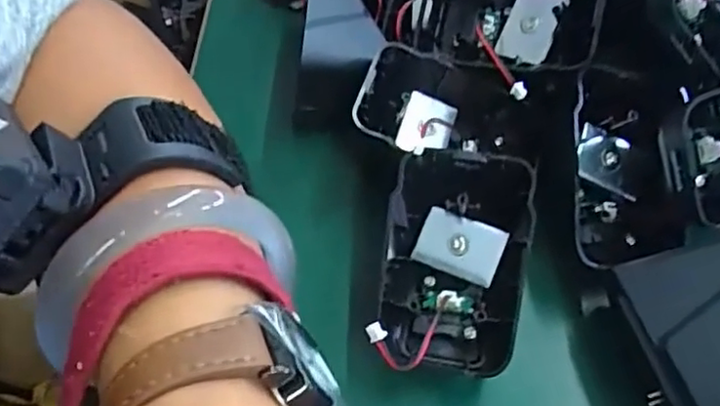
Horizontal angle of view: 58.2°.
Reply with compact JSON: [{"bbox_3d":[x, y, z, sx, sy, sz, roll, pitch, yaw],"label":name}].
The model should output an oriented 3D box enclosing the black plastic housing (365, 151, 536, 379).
[{"bbox_3d":[0.030,0.018,0.209,0.044,0.037,0.057,11,56,8],"label":"black plastic housing"}]

